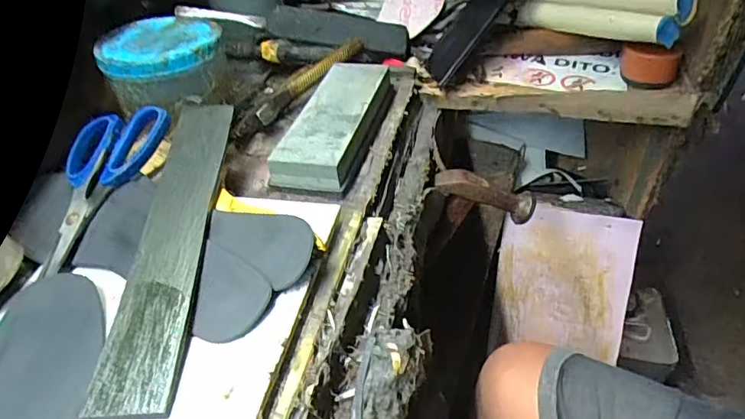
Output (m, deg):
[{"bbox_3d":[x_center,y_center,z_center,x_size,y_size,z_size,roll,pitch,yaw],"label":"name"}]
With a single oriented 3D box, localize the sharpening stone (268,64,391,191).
[{"bbox_3d":[-0.031,-0.083,0.485,0.064,0.030,0.178,9,42,13],"label":"sharpening stone"}]

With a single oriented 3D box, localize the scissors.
[{"bbox_3d":[-0.217,-0.018,0.399,0.068,0.016,0.151,8,59,12],"label":"scissors"}]

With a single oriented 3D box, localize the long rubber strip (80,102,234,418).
[{"bbox_3d":[-0.135,0.012,0.361,0.044,0.007,0.262,-2,48,-1],"label":"long rubber strip"}]

